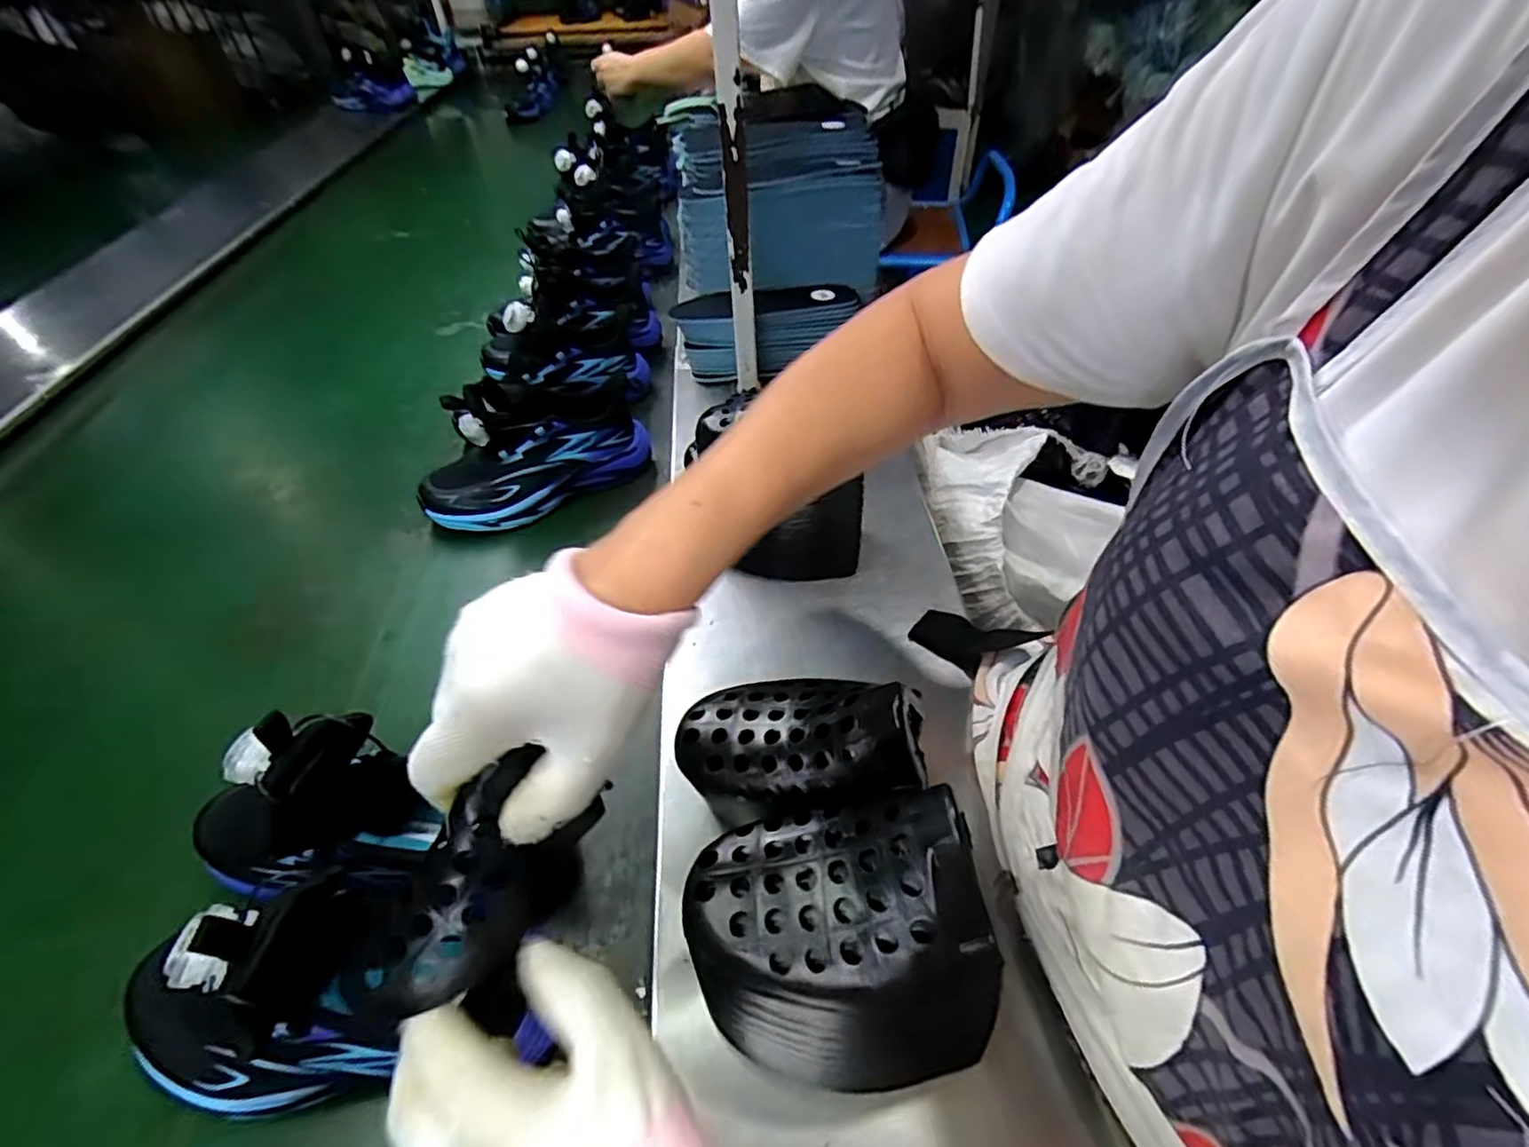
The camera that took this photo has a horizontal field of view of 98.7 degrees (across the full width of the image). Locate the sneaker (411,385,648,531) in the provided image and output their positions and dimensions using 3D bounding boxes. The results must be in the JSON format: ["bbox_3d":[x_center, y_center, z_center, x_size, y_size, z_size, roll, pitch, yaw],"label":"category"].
[{"bbox_3d":[-0.227,-0.127,0.633,0.221,0.106,0.093,-27,51,-18],"label":"sneaker"}]

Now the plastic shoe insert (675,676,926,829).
[{"bbox_3d":[0.014,0.076,0.329,0.117,0.053,0.075,-3,47,3],"label":"plastic shoe insert"}]

